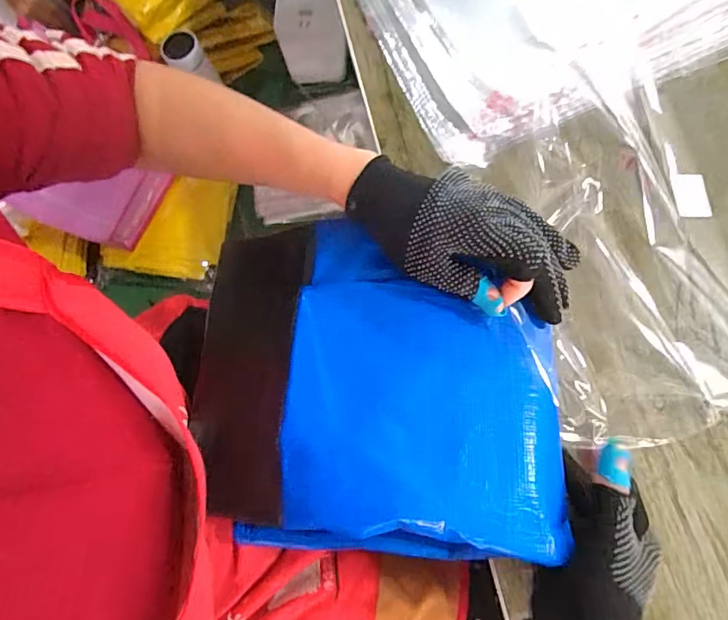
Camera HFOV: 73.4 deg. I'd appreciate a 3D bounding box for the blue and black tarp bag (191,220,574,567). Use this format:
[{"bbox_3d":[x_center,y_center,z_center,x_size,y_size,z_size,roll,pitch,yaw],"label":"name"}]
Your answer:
[{"bbox_3d":[0.003,0.046,0.362,0.265,0.067,0.240,0,71,6],"label":"blue and black tarp bag"}]

